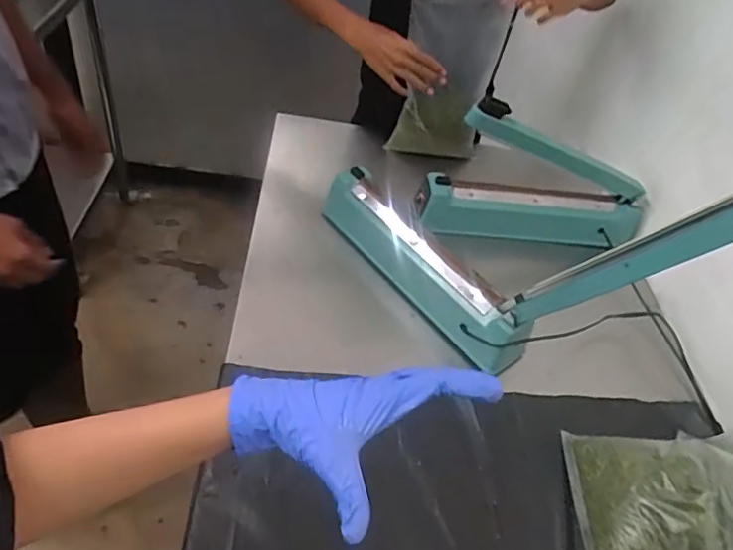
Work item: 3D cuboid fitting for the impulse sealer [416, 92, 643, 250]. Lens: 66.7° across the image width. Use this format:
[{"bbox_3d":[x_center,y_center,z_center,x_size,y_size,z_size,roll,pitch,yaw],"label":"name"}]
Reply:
[{"bbox_3d":[0.307,-0.159,0.956,0.405,0.234,0.071,3,45,-11],"label":"impulse sealer"}]

